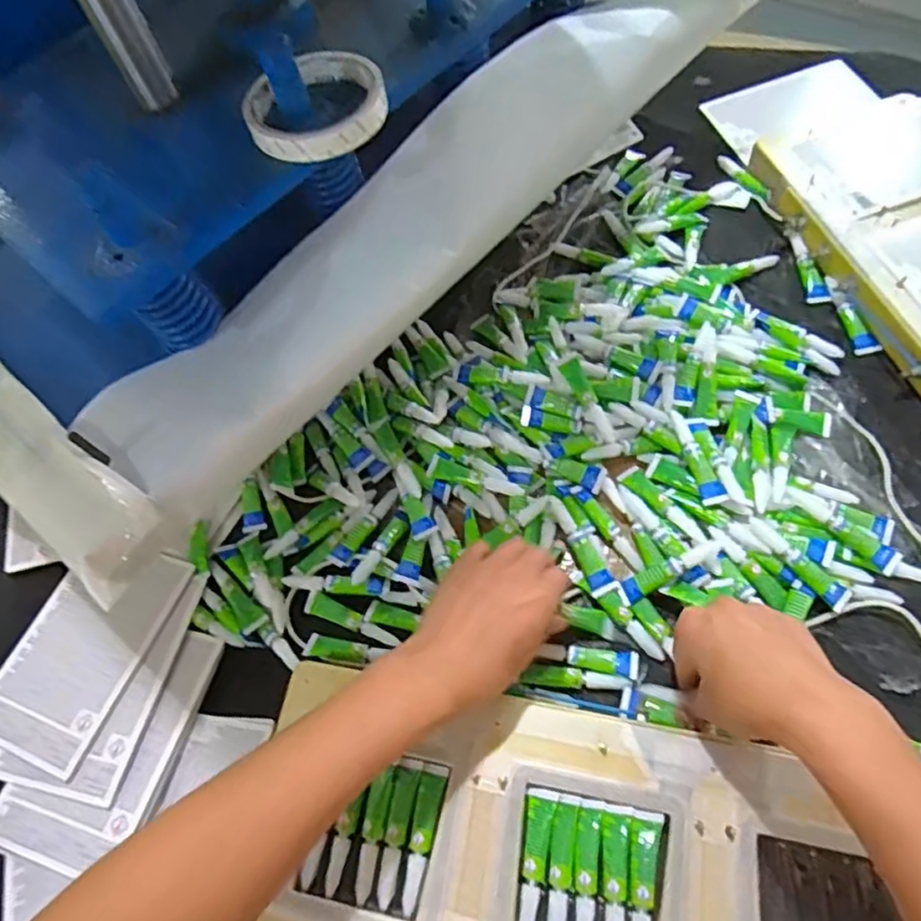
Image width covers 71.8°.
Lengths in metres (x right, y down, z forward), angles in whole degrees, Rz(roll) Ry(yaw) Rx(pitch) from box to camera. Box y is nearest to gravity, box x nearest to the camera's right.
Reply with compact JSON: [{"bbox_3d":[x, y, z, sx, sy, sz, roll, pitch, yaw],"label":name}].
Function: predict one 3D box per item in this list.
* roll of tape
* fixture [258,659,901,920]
[{"bbox_3d":[-0.093,-0.227,0.407,0.088,0.020,0.086,-3,62,6],"label":"roll of tape"},{"bbox_3d":[0.074,0.246,0.382,0.411,0.039,0.174,8,64,12],"label":"fixture"}]

